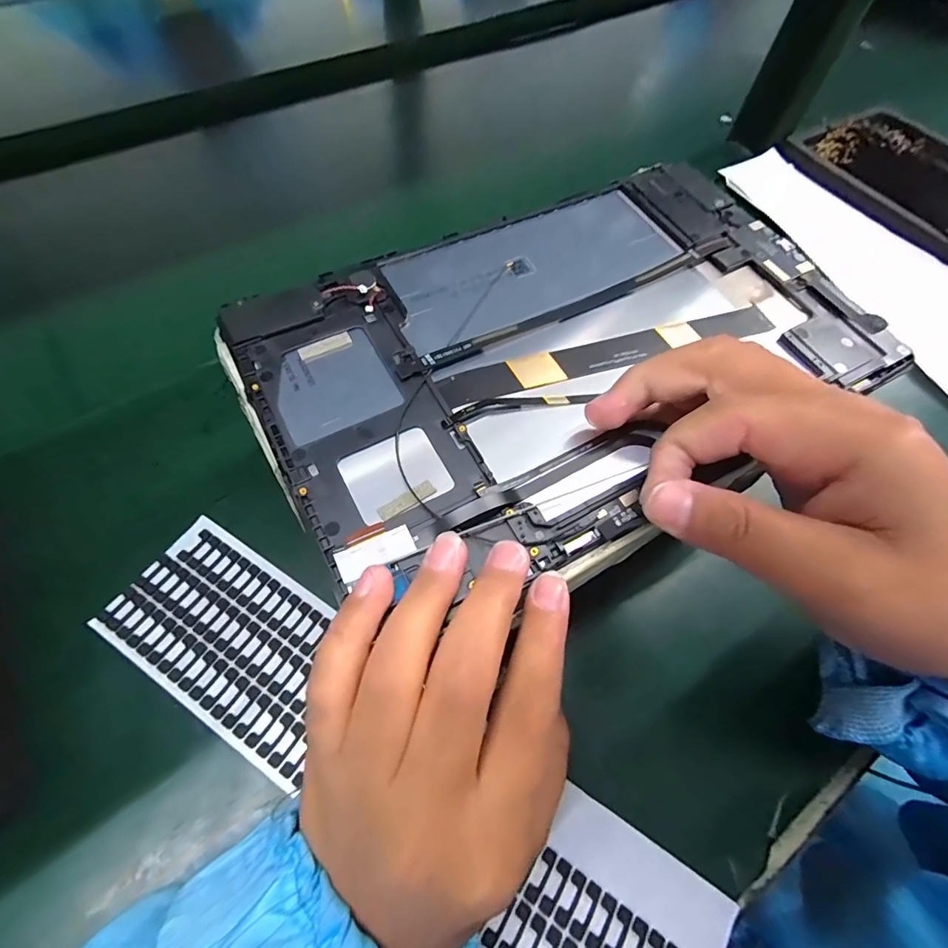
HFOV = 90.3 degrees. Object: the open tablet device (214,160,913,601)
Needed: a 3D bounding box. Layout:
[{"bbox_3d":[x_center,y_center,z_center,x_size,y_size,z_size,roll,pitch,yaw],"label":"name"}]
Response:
[{"bbox_3d":[0.038,-0.050,0.193,0.236,0.020,0.150,-28,68,-16],"label":"open tablet device"}]

